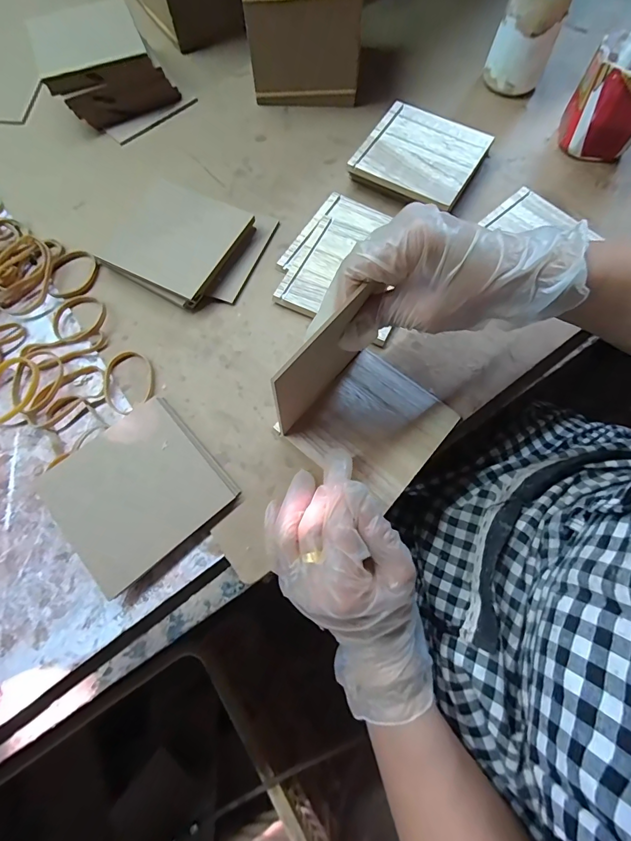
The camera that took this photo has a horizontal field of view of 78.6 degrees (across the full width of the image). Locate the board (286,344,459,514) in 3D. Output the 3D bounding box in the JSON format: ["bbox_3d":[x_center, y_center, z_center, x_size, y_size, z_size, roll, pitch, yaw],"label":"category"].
[{"bbox_3d":[0.047,0.004,0.307,0.097,0.004,0.102,39,75,12],"label":"board"}]

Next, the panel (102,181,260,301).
[{"bbox_3d":[-0.130,-0.168,0.356,0.112,0.024,0.103,27,73,9],"label":"panel"}]

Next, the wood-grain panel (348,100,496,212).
[{"bbox_3d":[0.103,-0.257,0.382,0.109,0.020,0.106,31,75,11],"label":"wood-grain panel"}]

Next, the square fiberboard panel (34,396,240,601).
[{"bbox_3d":[-0.133,0.052,0.290,0.110,0.014,0.104,-40,76,-12],"label":"square fiberboard panel"}]

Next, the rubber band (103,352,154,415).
[{"bbox_3d":[-0.158,-0.033,0.324,0.047,0.006,0.049,0,71,0],"label":"rubber band"}]

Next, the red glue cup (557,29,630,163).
[{"bbox_3d":[0.287,-0.308,0.373,0.070,0.078,0.070,0,71,0],"label":"red glue cup"}]

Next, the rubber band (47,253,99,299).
[{"bbox_3d":[-0.225,-0.136,0.359,0.041,0.006,0.049,8,71,3],"label":"rubber band"}]

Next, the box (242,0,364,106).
[{"bbox_3d":[-0.008,-0.427,0.406,0.111,0.111,0.111,4,71,2],"label":"box"}]

